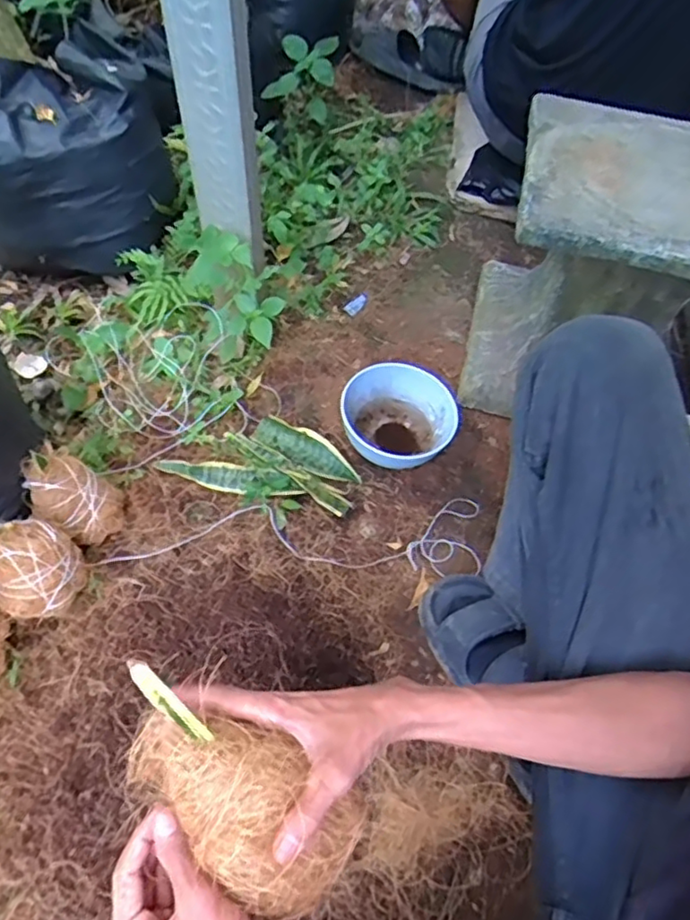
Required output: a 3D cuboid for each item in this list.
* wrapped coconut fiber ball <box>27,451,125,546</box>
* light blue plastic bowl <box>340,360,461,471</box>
[{"bbox_3d":[-0.297,0.046,0.695,0.072,0.109,0.071,3,58,-5],"label":"wrapped coconut fiber ball"},{"bbox_3d":[0.067,-0.046,0.806,0.144,0.079,0.139,3,58,-5],"label":"light blue plastic bowl"}]

